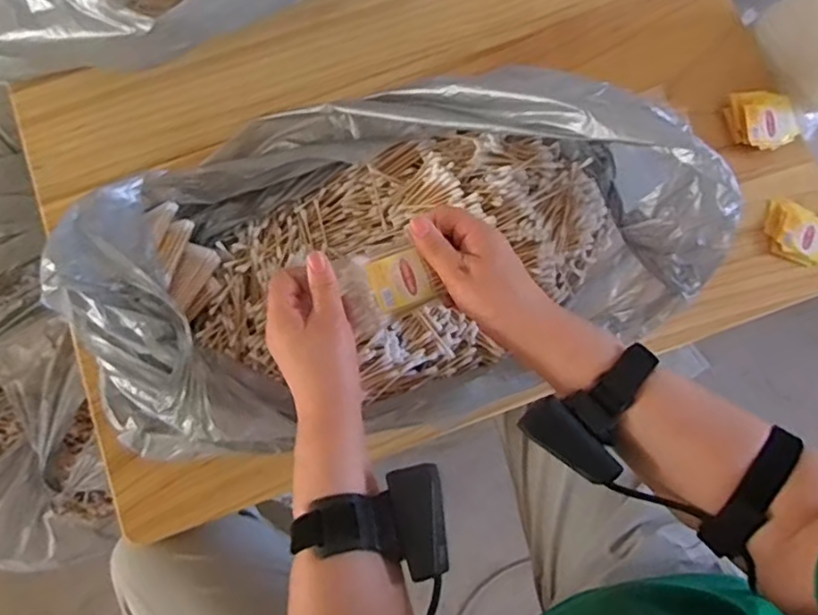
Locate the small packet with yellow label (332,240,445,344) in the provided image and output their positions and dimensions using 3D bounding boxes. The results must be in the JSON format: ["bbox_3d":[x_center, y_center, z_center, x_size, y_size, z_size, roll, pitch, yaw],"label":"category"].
[{"bbox_3d":[-0.015,-0.018,0.485,0.069,0.018,0.058,-22,79,-6],"label":"small packet with yellow label"}]

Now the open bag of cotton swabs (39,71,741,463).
[{"bbox_3d":[-0.026,-0.053,0.551,0.523,0.183,0.295,-8,78,-3],"label":"open bag of cotton swabs"}]

